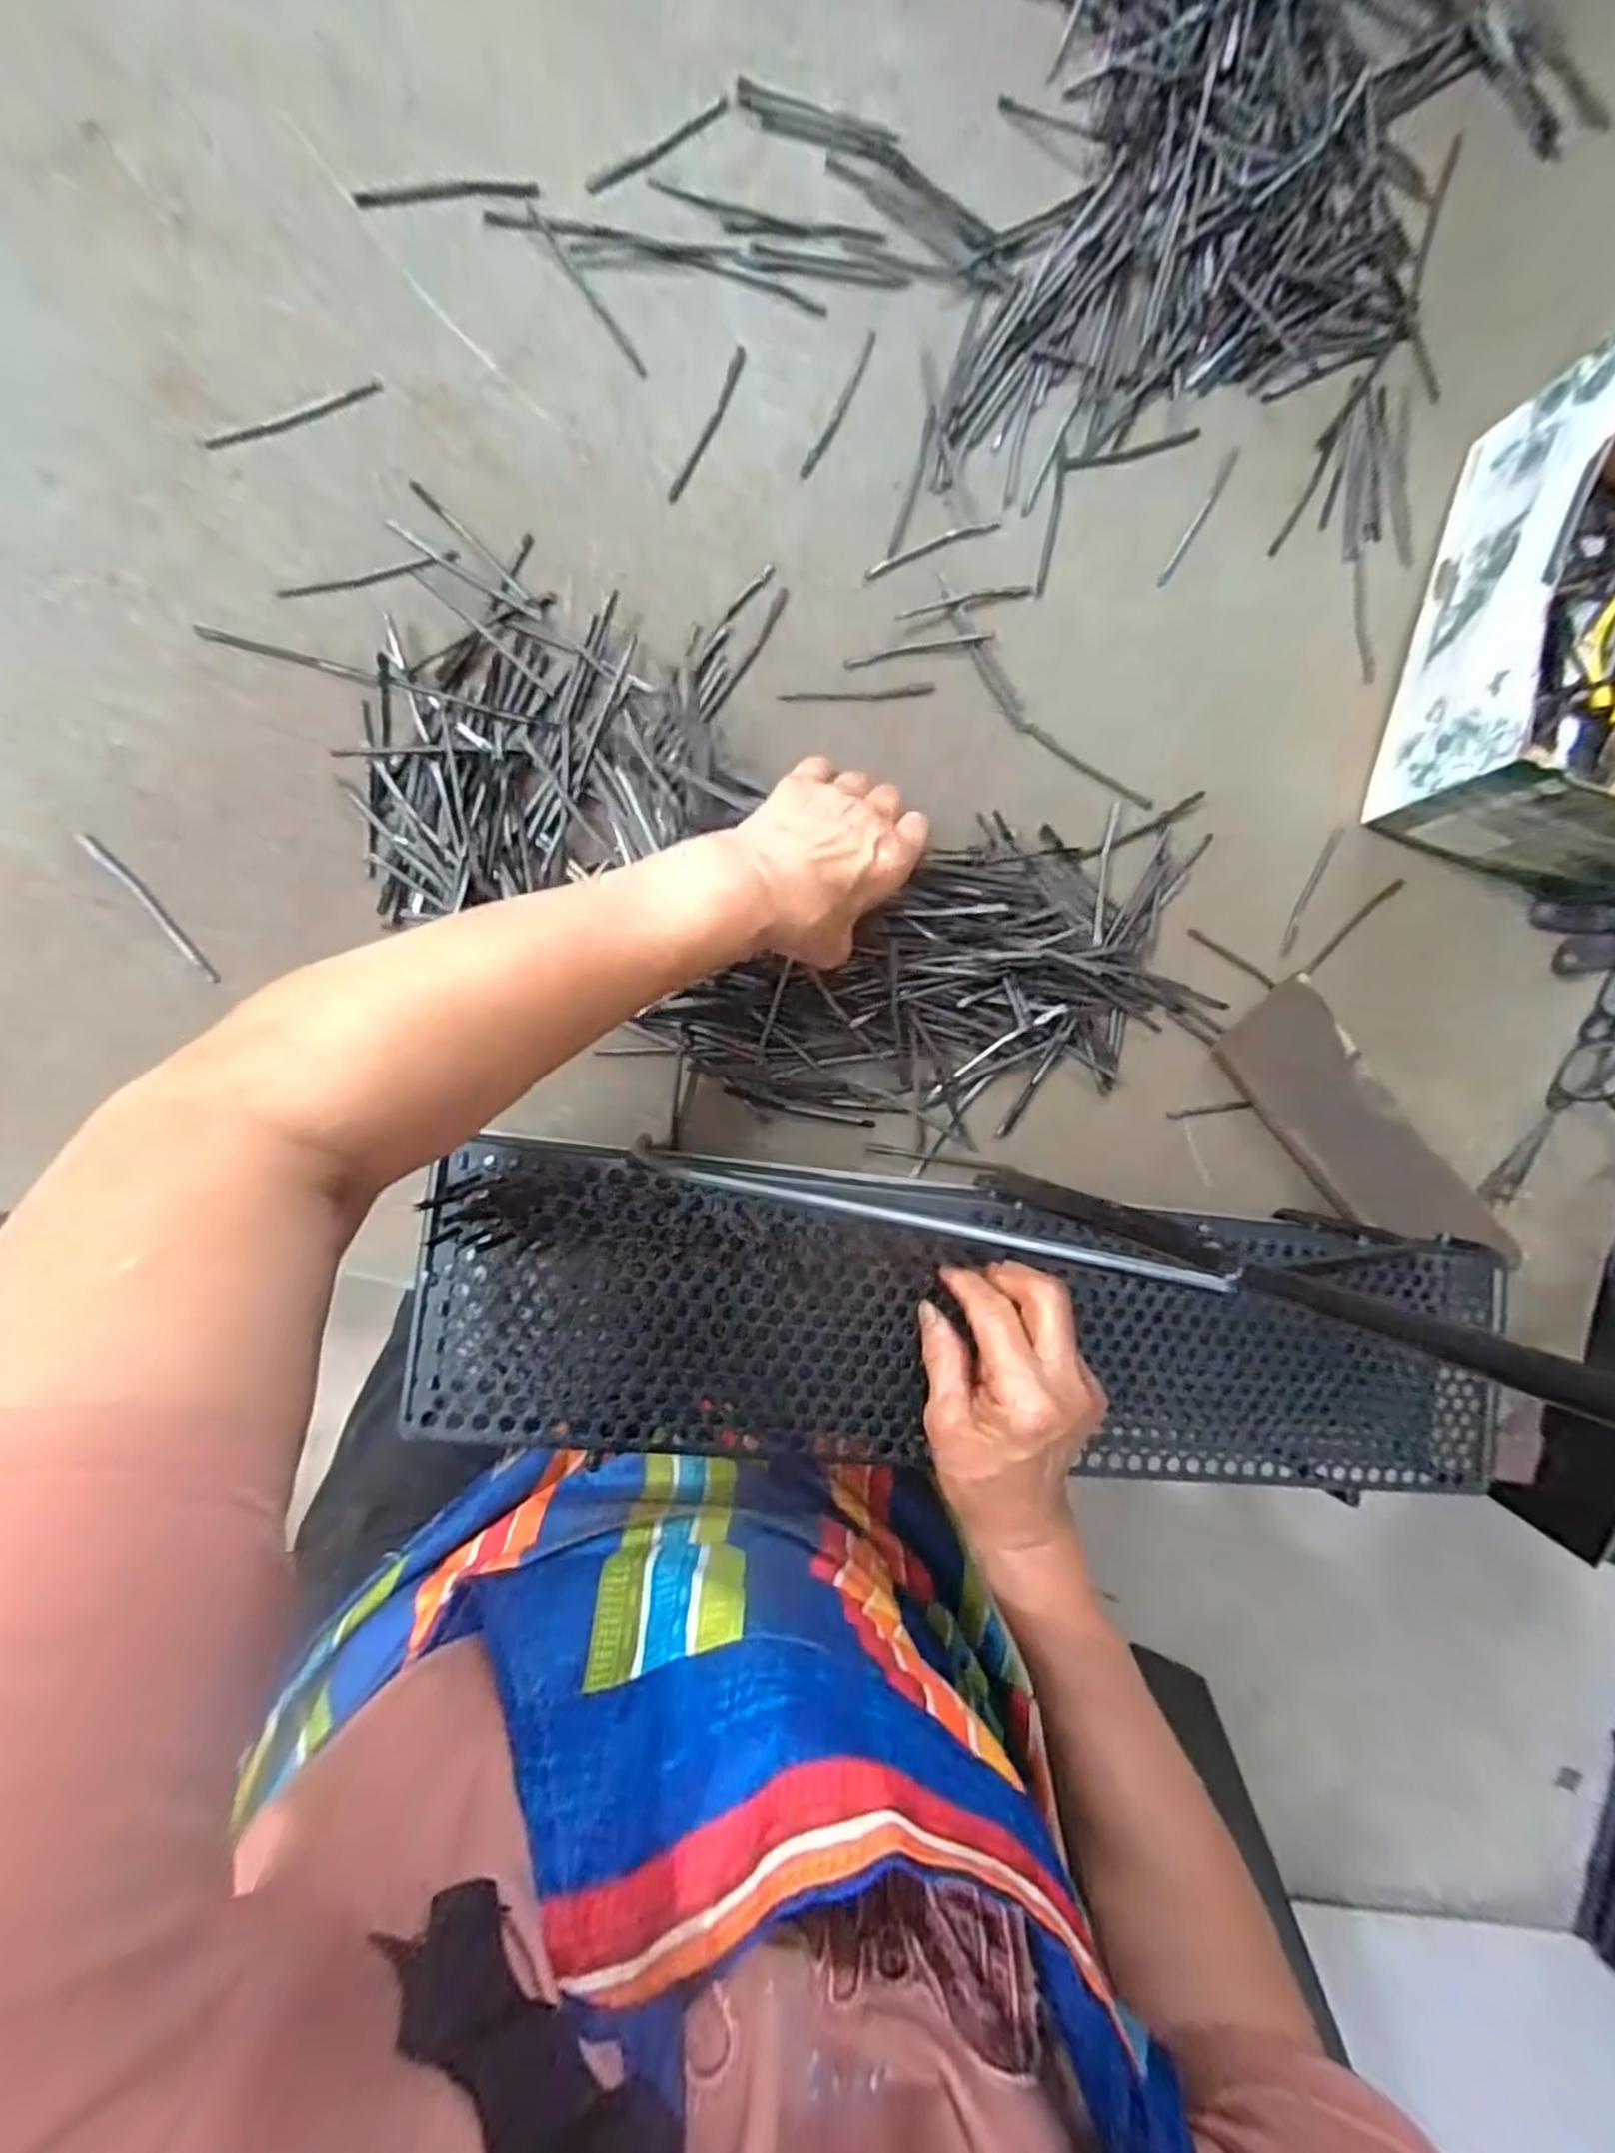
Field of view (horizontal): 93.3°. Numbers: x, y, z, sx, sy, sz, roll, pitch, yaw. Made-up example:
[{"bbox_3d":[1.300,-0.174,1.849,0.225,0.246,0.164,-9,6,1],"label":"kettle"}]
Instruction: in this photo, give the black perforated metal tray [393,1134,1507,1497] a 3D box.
[{"bbox_3d":[0.111,0.135,0.407,0.584,0.017,0.147,8,93,-8],"label":"black perforated metal tray"}]

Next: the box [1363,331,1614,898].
[{"bbox_3d":[0.520,-0.298,0.486,0.186,0.108,0.351,22,88,-9],"label":"box"}]

